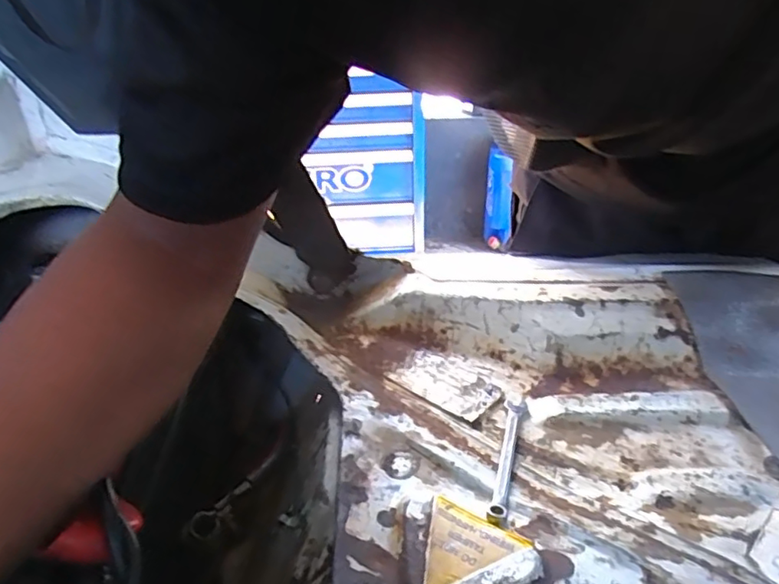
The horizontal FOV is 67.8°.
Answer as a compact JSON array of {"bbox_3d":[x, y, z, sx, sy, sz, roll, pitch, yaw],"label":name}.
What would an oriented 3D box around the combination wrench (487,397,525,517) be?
[{"bbox_3d":[0.083,0.112,0.413,0.015,0.007,0.125,8,32,16],"label":"combination wrench"}]

